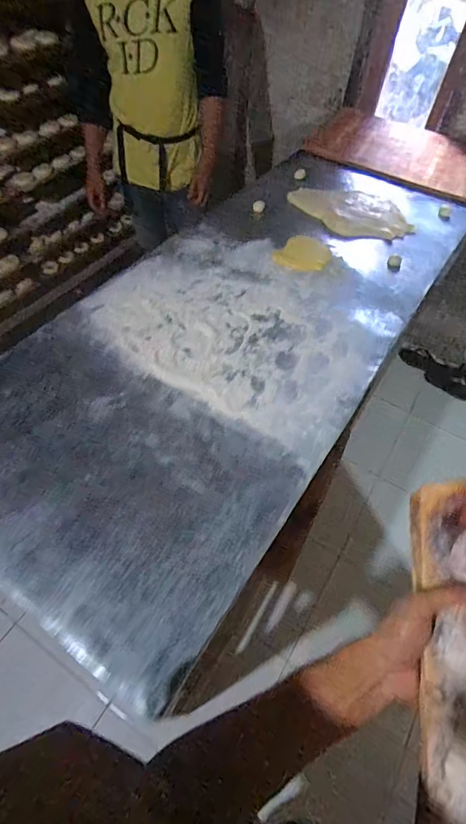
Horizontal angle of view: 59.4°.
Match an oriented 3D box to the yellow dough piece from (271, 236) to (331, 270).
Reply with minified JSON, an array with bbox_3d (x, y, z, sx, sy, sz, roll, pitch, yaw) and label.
[{"bbox_3d":[0.181,-0.401,1.031,0.124,0.004,0.154,29,61,16],"label":"yellow dough piece"}]

